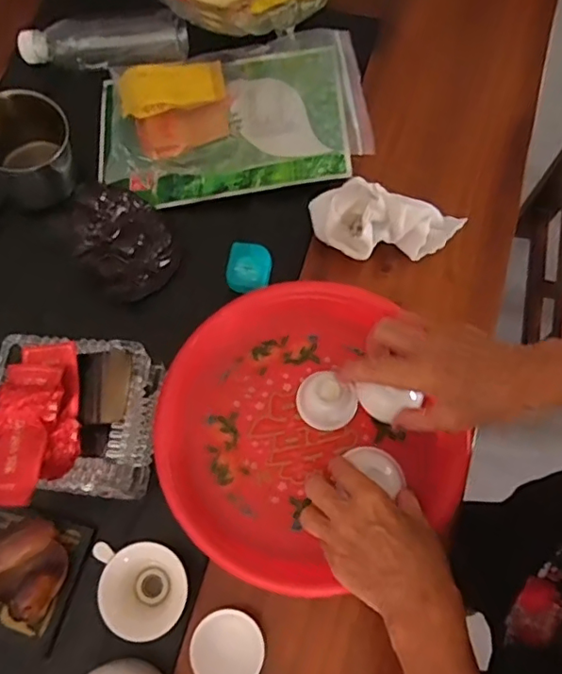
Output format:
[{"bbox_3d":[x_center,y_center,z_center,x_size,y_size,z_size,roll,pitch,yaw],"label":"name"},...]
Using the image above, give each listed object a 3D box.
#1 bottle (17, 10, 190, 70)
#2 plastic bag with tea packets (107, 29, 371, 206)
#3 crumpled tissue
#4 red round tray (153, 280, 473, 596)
[{"bbox_3d":[-0.194,-0.327,0.633,0.186,0.045,0.048,3,71,3],"label":"bottle"},{"bbox_3d":[-0.054,-0.233,0.596,0.267,0.043,0.178,-7,71,0],"label":"plastic bag with tea packets"},{"bbox_3d":[0.100,-0.114,0.532,0.138,0.054,0.071,-3,71,1],"label":"crumpled tissue"},{"bbox_3d":[0.014,0.077,0.490,0.236,0.032,0.240,-1,71,2],"label":"red round tray"}]

